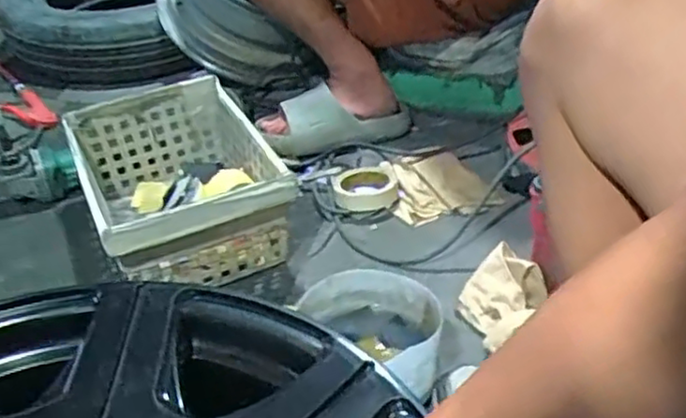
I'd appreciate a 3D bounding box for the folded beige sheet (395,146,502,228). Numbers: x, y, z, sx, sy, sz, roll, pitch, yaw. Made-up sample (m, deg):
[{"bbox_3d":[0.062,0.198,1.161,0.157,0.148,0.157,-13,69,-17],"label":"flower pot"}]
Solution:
[{"bbox_3d":[0.142,-0.041,1.045,0.147,0.022,0.138,-14,38,-16],"label":"folded beige sheet"}]

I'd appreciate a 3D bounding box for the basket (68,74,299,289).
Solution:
[{"bbox_3d":[-0.222,-0.029,0.949,0.228,0.145,0.314,-17,39,-18],"label":"basket"}]

